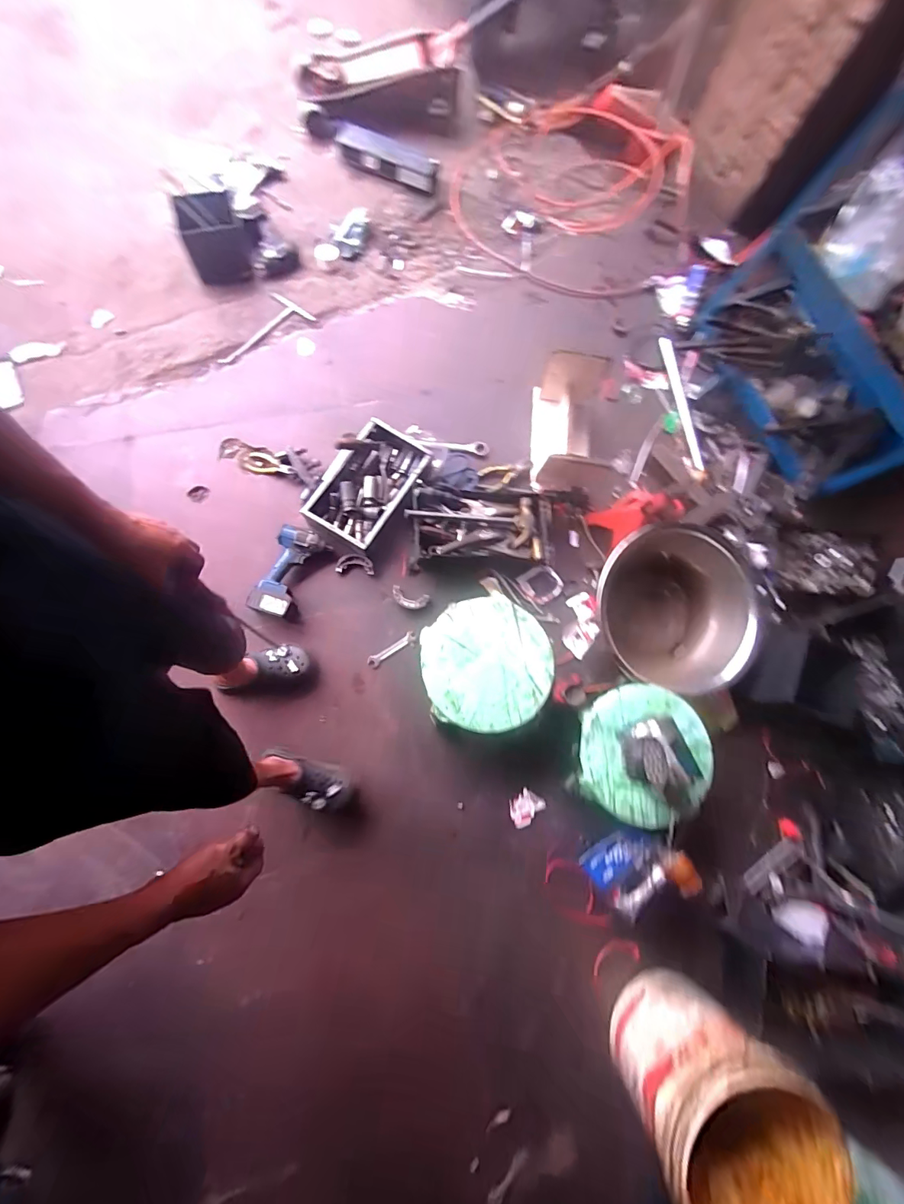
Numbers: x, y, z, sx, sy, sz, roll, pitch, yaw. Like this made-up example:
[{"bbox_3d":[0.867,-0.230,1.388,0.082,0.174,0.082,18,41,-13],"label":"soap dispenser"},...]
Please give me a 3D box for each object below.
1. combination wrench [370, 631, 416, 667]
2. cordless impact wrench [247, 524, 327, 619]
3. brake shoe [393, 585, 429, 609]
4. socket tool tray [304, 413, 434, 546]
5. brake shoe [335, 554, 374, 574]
[{"bbox_3d":[-0.161,0.127,1.237,0.140,0.009,0.028,-33,80,-9],"label":"combination wrench"},{"bbox_3d":[-0.438,-0.086,1.211,0.122,0.074,0.252,20,79,-1],"label":"cordless impact wrench"},{"bbox_3d":[-0.118,-0.009,1.260,0.102,0.017,0.047,18,77,3],"label":"brake shoe"},{"bbox_3d":[-0.239,-0.337,1.313,0.208,0.069,0.350,34,78,2],"label":"socket tool tray"},{"bbox_3d":[-0.268,-0.104,1.262,0.099,0.028,0.045,3,76,-1],"label":"brake shoe"}]

